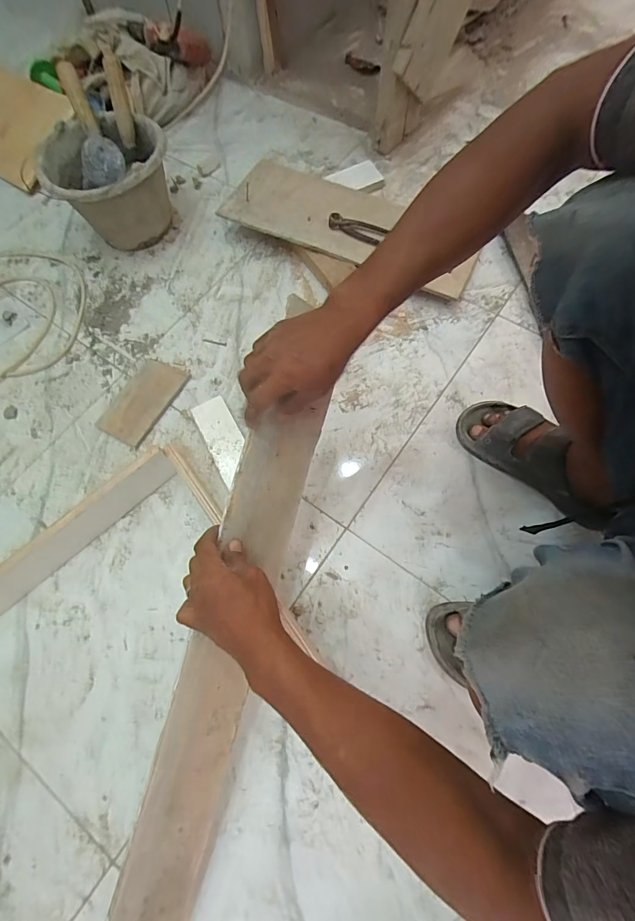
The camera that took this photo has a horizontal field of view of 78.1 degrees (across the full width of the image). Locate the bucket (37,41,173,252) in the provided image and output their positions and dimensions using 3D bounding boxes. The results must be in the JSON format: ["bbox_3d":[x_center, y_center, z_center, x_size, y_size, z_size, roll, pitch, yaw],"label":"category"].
[{"bbox_3d":[-0.409,-0.571,0.775,0.222,0.216,0.241,-1,69,2],"label":"bucket"}]

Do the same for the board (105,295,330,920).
[{"bbox_3d":[-0.091,0.169,0.420,0.012,0.105,0.678,9,84,48],"label":"board"}]

